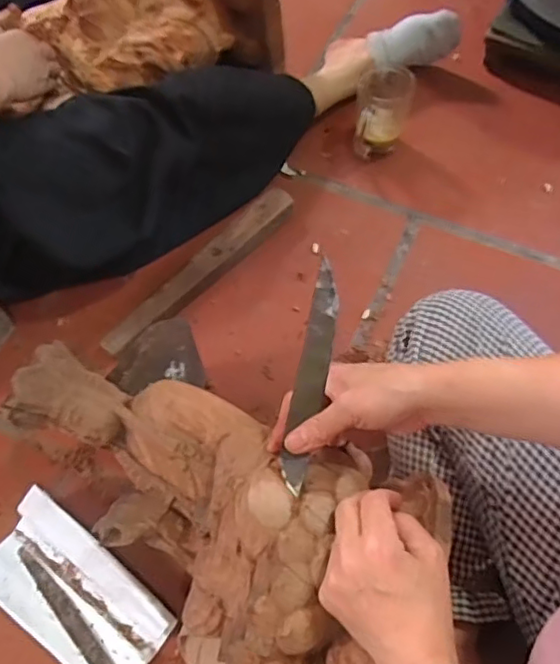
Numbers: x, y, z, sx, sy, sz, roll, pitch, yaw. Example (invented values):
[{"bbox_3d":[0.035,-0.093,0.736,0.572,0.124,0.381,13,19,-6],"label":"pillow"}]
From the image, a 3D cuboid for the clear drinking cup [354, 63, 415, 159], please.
[{"bbox_3d":[0.149,-0.320,0.870,0.079,0.111,0.073,1,62,1],"label":"clear drinking cup"}]

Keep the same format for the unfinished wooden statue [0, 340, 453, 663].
[{"bbox_3d":[-0.051,0.130,0.515,0.374,0.125,0.192,31,66,23],"label":"unfinished wooden statue"}]

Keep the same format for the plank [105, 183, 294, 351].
[{"bbox_3d":[-0.100,-0.083,0.783,0.044,0.019,0.318,38,68,18],"label":"plank"}]

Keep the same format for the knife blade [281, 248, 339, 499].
[{"bbox_3d":[0.026,0.033,0.475,0.024,0.007,0.182,13,79,-7],"label":"knife blade"}]

